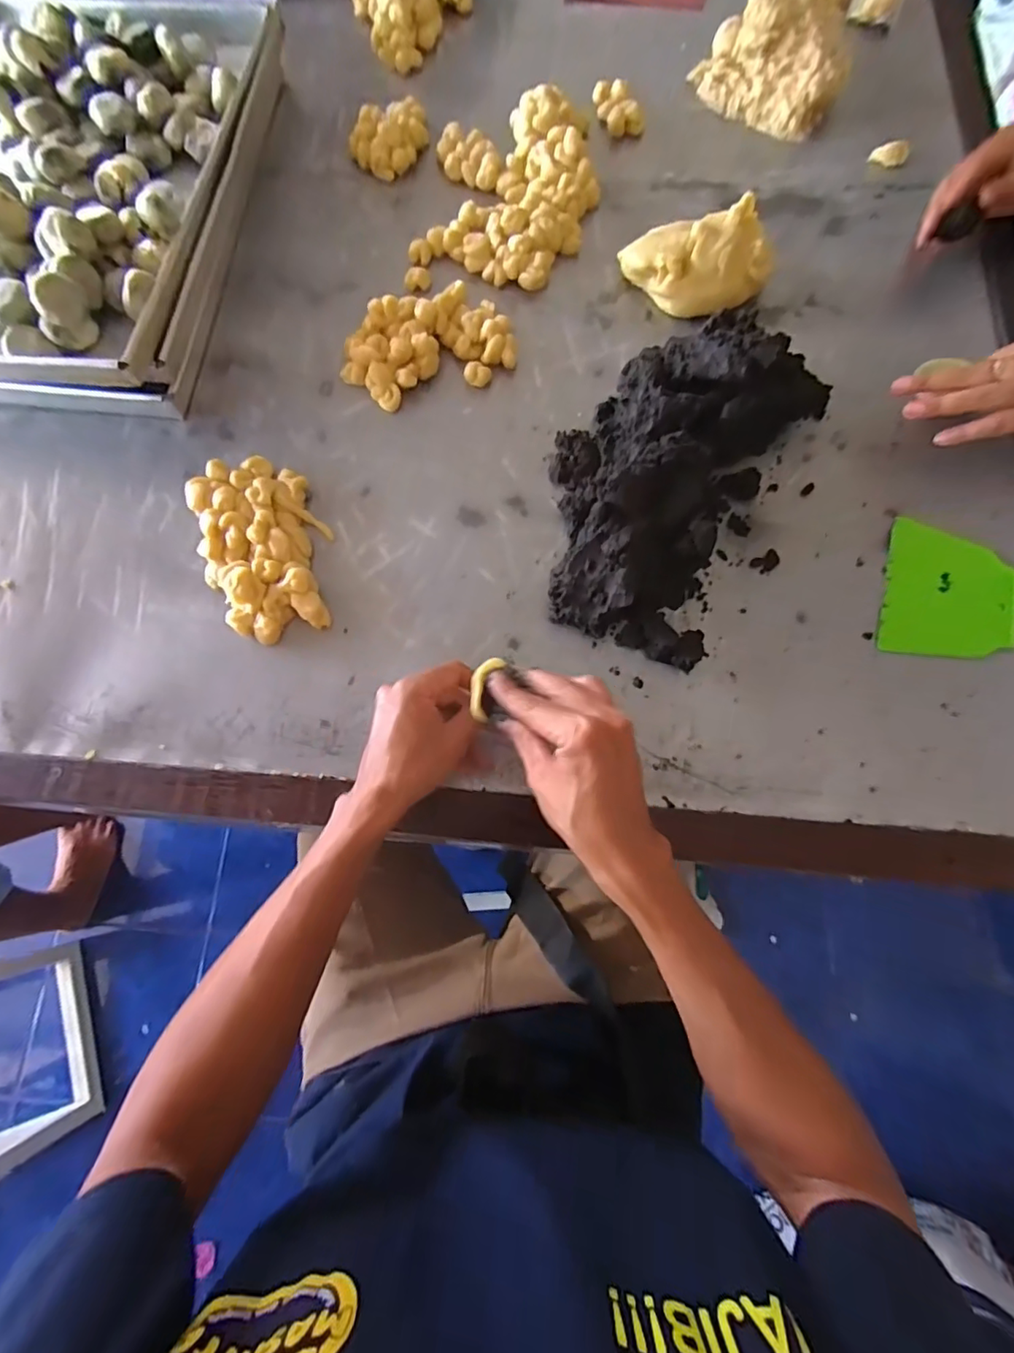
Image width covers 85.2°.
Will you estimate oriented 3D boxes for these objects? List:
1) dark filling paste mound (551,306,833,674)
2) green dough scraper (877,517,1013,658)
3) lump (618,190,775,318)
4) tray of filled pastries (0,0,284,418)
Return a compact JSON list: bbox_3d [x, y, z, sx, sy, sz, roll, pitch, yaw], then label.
[{"bbox_3d":[0.138,-0.176,0.471,0.202,0.077,0.305,24,77,7],"label":"dark filling paste mound"},{"bbox_3d":[0.382,-0.068,0.473,0.107,0.010,0.125,18,72,7],"label":"green dough scraper"},{"bbox_3d":[0.184,-0.400,0.536,0.135,0.061,0.085,-3,75,0],"label":"lump"},{"bbox_3d":[-0.552,-0.520,0.567,0.540,0.102,0.516,6,75,3],"label":"tray of filled pastries"}]

